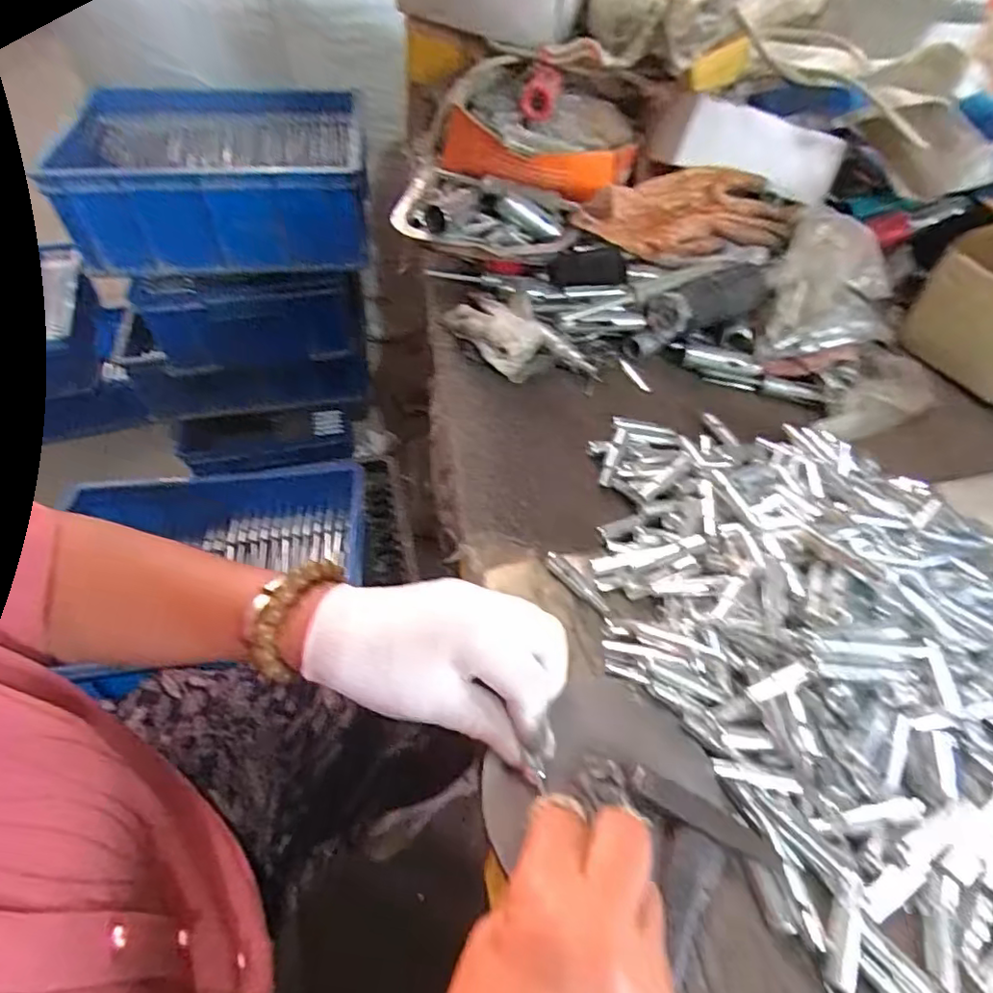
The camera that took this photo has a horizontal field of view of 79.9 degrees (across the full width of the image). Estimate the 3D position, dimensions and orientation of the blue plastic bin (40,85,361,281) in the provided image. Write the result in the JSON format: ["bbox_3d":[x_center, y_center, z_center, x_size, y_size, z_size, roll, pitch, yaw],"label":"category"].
[{"bbox_3d":[-0.393,-0.477,0.875,0.379,0.134,0.324,-5,52,-8],"label":"blue plastic bin"}]

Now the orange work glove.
[{"bbox_3d":[0.189,-0.275,0.575,0.216,0.048,0.093,-13,54,-14],"label":"orange work glove"}]

